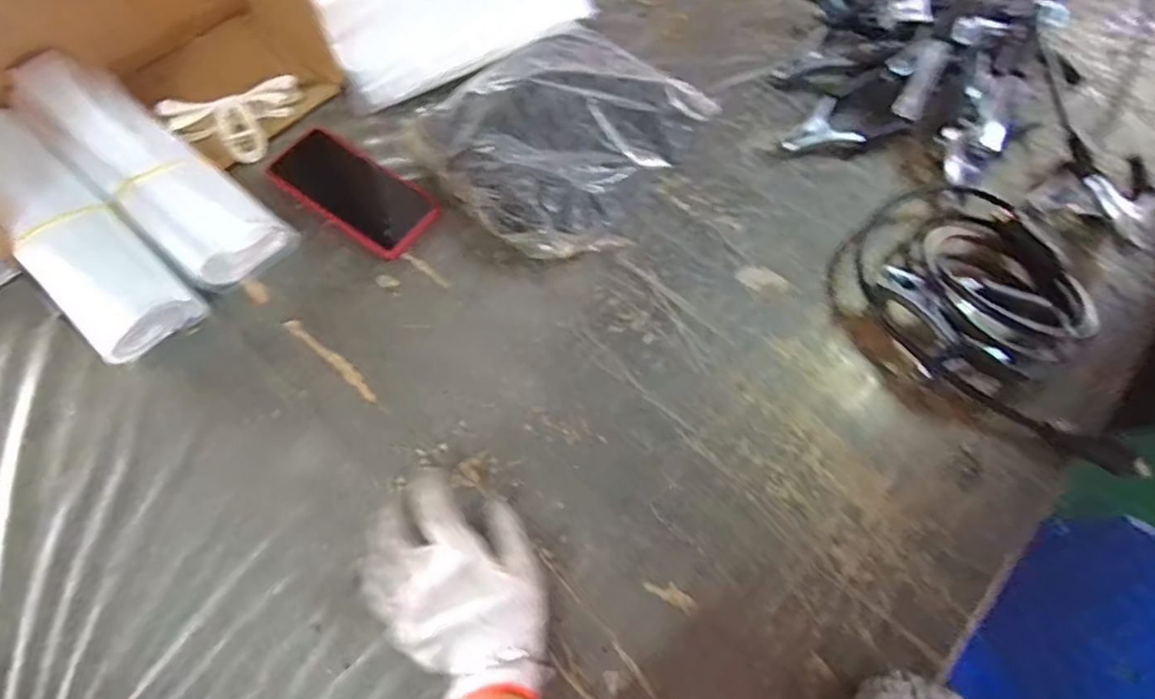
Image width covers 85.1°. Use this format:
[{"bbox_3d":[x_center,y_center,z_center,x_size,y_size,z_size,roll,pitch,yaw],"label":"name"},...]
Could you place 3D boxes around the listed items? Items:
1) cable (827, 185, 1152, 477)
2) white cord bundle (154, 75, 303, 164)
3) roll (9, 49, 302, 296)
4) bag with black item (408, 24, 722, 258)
[{"bbox_3d":[0.401,-0.043,0.571,0.207,0.073,0.299,-39,71,-20],"label":"cable"},{"bbox_3d":[-0.340,-0.231,0.637,0.131,0.041,0.065,-23,66,-14],"label":"white cord bundle"},{"bbox_3d":[-0.391,-0.156,0.576,0.259,0.088,0.095,35,67,14],"label":"roll"},{"bbox_3d":[-0.009,-0.218,0.636,0.262,0.073,0.228,-41,74,-20],"label":"bag with black item"}]

